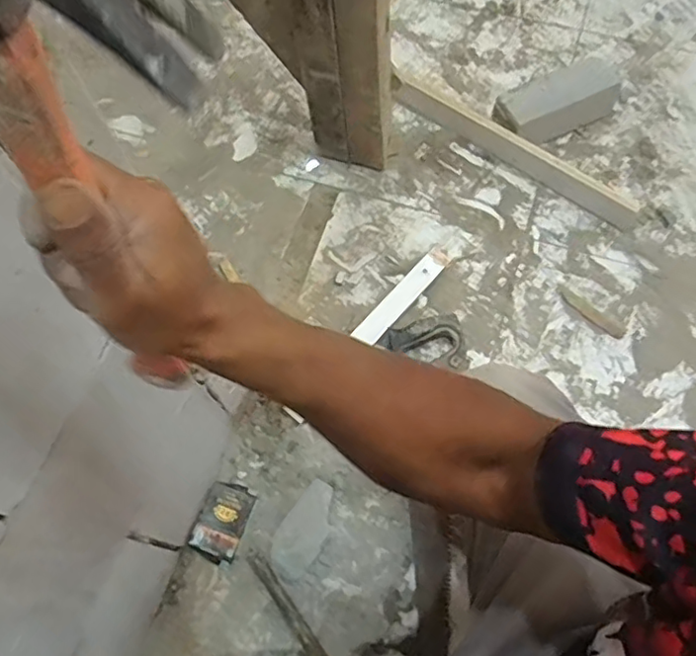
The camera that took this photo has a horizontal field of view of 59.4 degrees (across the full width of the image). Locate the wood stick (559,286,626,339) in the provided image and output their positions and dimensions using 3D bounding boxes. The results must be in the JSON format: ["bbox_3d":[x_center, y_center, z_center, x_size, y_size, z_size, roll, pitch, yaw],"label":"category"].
[{"bbox_3d":[0.377,-0.026,0.946,0.115,0.004,0.029,37,71,17],"label":"wood stick"}]

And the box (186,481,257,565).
[{"bbox_3d":[-0.172,0.262,0.831,0.064,0.017,0.099,15,66,8],"label":"box"}]

